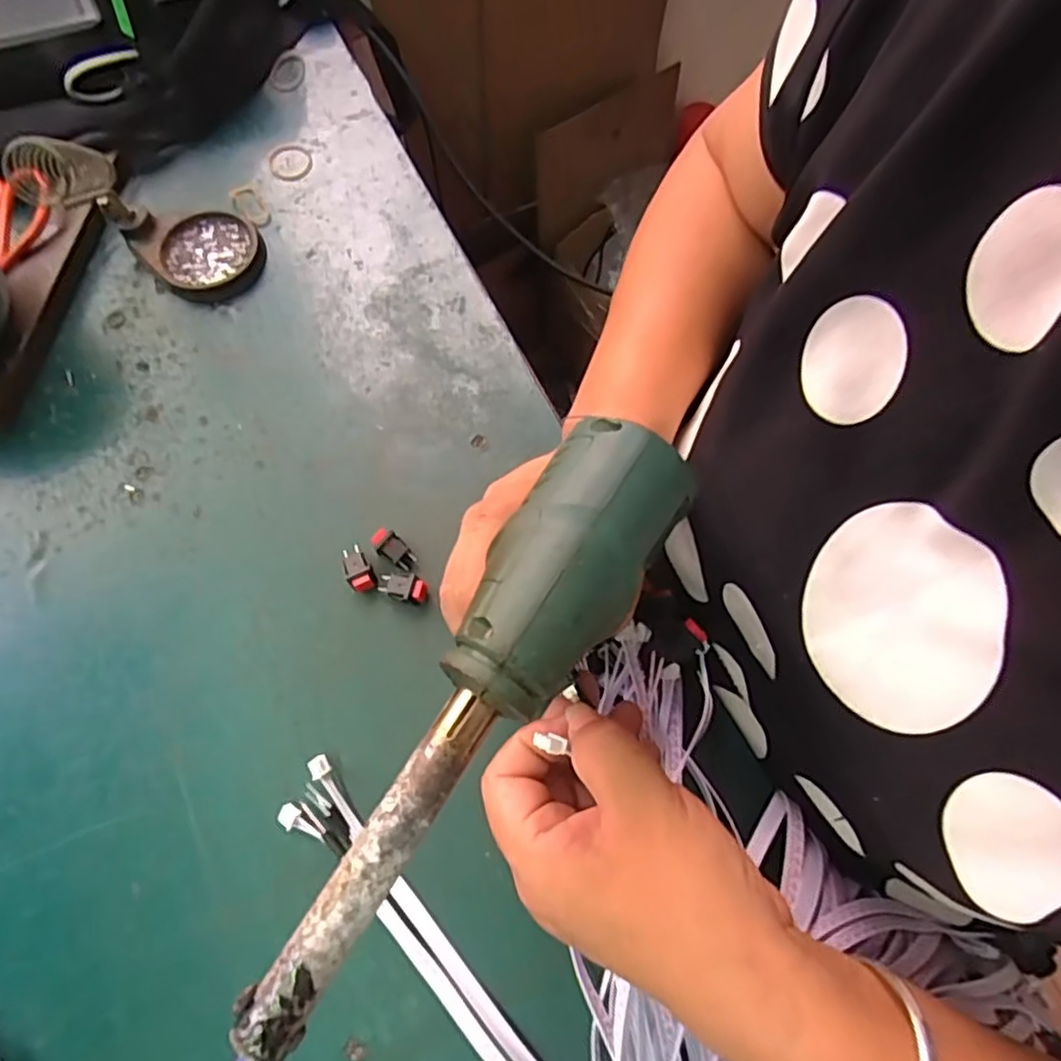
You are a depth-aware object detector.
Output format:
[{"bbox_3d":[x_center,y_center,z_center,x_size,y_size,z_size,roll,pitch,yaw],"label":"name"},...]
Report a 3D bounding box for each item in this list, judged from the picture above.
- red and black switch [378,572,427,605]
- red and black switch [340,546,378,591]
[{"bbox_3d":[-0.068,0.030,0.348,0.027,0.013,0.014,14,70,5],"label":"red and black switch"},{"bbox_3d":[-0.093,0.021,0.352,0.014,0.012,0.026,-31,73,-11],"label":"red and black switch"}]

